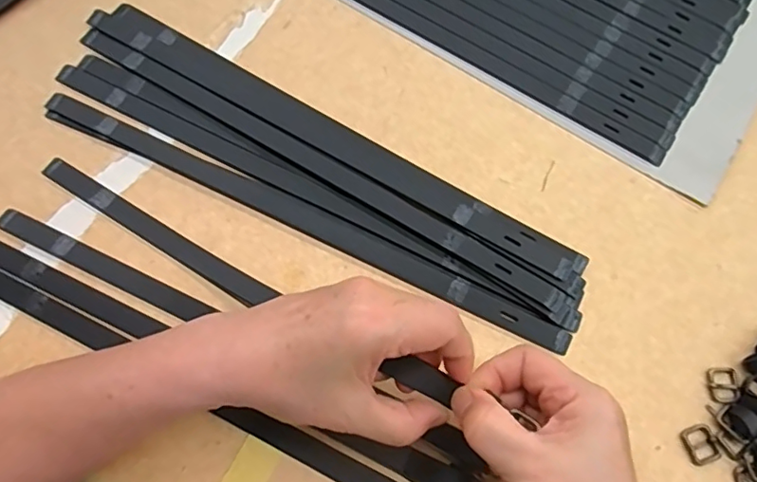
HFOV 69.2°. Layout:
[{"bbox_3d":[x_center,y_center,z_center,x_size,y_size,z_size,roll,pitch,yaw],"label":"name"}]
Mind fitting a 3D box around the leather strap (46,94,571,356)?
[{"bbox_3d":[-0.062,-0.019,0.387,0.396,0.009,0.024,25,71,8],"label":"leather strap"}]

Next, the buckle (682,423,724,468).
[{"bbox_3d":[0.202,0.127,0.342,0.020,0.004,0.023,-20,71,-8],"label":"buckle"}]

